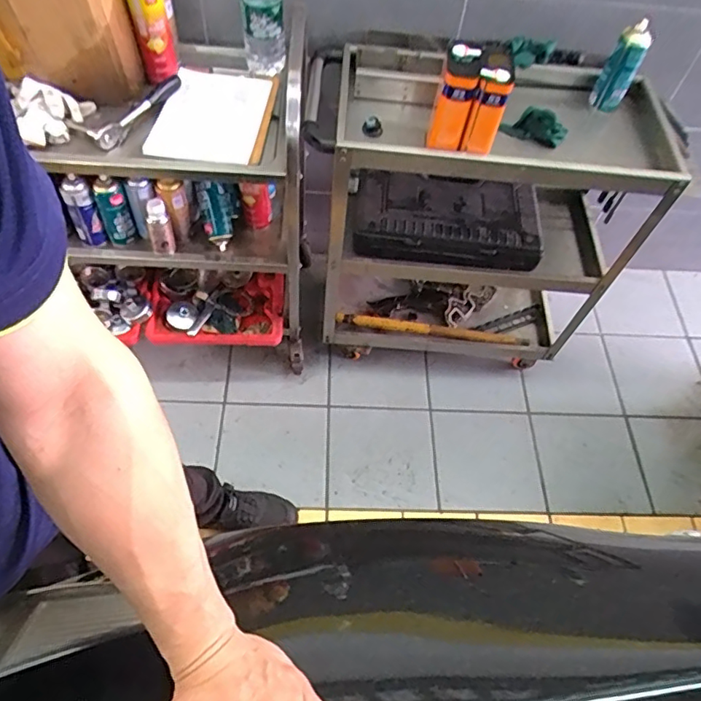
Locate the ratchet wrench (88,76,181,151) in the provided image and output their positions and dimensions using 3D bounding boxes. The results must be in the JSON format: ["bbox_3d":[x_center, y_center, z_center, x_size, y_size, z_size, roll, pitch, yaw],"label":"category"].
[{"bbox_3d":[-0.440,-0.496,1.133,0.039,0.032,0.241,25,59,11],"label":"ratchet wrench"}]

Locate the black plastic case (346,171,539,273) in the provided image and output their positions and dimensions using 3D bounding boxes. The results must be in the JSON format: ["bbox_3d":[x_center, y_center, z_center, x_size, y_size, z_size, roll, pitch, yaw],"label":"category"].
[{"bbox_3d":[0.233,-0.319,1.381,0.468,0.113,0.241,8,57,0],"label":"black plastic case"}]

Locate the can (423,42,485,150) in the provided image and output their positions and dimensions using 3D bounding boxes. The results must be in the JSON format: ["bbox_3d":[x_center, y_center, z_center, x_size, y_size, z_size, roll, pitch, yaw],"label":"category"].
[{"bbox_3d":[0.191,-0.461,1.018,0.060,0.190,0.114,10,58,2],"label":"can"}]

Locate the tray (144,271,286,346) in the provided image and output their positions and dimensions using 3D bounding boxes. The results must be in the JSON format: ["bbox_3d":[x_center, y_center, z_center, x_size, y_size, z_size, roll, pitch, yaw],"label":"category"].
[{"bbox_3d":[-0.357,-0.125,1.525,0.337,0.062,0.227,1,58,-4],"label":"tray"}]

